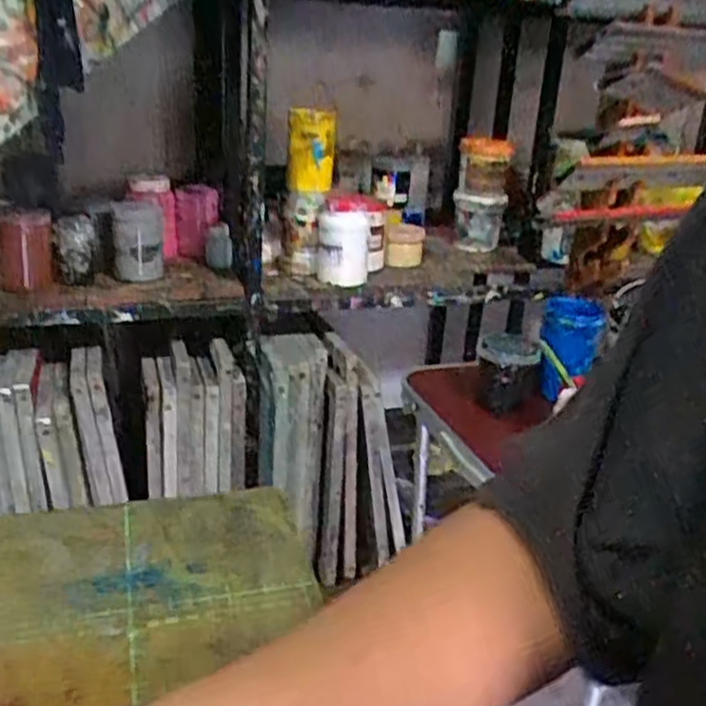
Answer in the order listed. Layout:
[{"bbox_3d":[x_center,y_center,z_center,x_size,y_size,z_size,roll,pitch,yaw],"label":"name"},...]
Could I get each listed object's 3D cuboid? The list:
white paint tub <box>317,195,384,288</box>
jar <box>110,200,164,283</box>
[{"bbox_3d":[-0.012,-0.225,1.465,0.109,0.169,0.101,3,22,-4],"label":"white paint tub"},{"bbox_3d":[-0.399,-0.204,1.406,0.096,0.156,0.076,-1,23,-14],"label":"jar"}]

